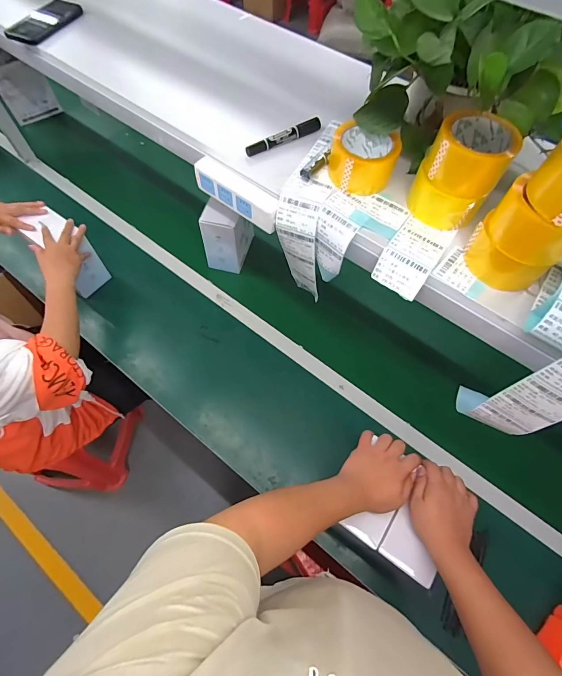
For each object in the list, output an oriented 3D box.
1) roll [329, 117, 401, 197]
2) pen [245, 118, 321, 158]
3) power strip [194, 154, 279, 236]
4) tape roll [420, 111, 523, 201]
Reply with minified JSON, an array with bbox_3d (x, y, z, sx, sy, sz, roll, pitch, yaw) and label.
[{"bbox_3d":[0.125,-0.276,0.541,0.096,0.055,0.092,1,64,-2],"label":"roll"},{"bbox_3d":[0.006,-0.338,0.589,0.141,0.017,0.018,-28,68,-15],"label":"pen"},{"bbox_3d":[-0.074,-0.245,0.595,0.172,0.047,0.038,36,68,14],"label":"power strip"},{"bbox_3d":[0.256,-0.248,0.477,0.100,0.066,0.094,31,67,12],"label":"tape roll"}]

